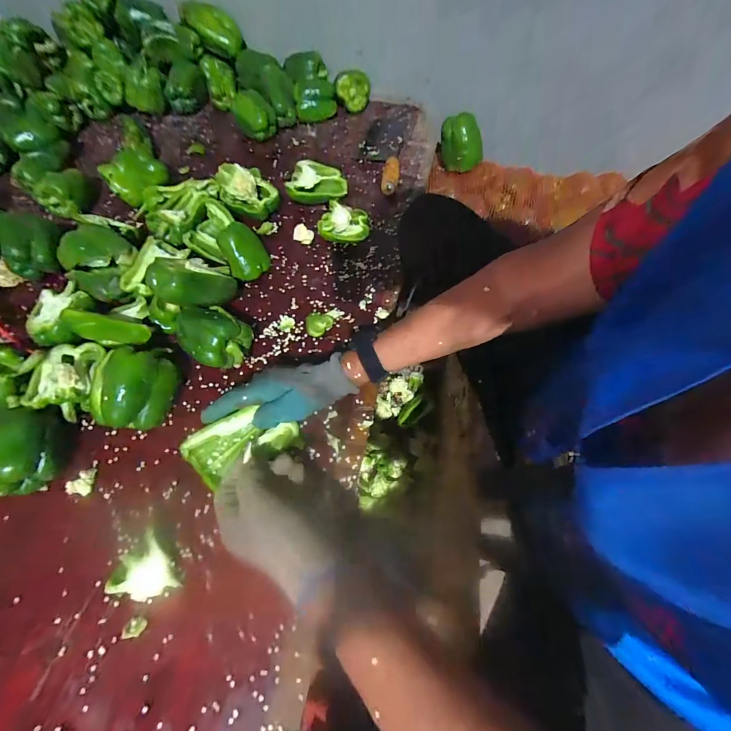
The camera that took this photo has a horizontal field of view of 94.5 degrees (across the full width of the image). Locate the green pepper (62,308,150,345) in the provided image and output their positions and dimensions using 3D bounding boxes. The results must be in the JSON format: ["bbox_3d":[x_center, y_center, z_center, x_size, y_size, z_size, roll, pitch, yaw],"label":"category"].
[{"bbox_3d":[-0.338,-0.045,0.449,0.110,0.045,0.019,10,37,-1],"label":"green pepper"}]

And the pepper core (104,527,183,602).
[{"bbox_3d":[-0.233,0.218,0.354,0.051,0.026,0.063,-42,71,-19],"label":"pepper core"}]

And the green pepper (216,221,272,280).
[{"bbox_3d":[-0.197,-0.187,0.549,0.065,0.060,0.084,-25,67,-12],"label":"green pepper"}]

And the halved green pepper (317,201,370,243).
[{"bbox_3d":[-0.036,-0.243,0.581,0.084,0.046,0.066,3,64,1],"label":"halved green pepper"}]

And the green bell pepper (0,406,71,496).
[{"bbox_3d":[-0.395,0.094,0.388,0.067,0.076,0.100,1,64,0],"label":"green bell pepper"}]

